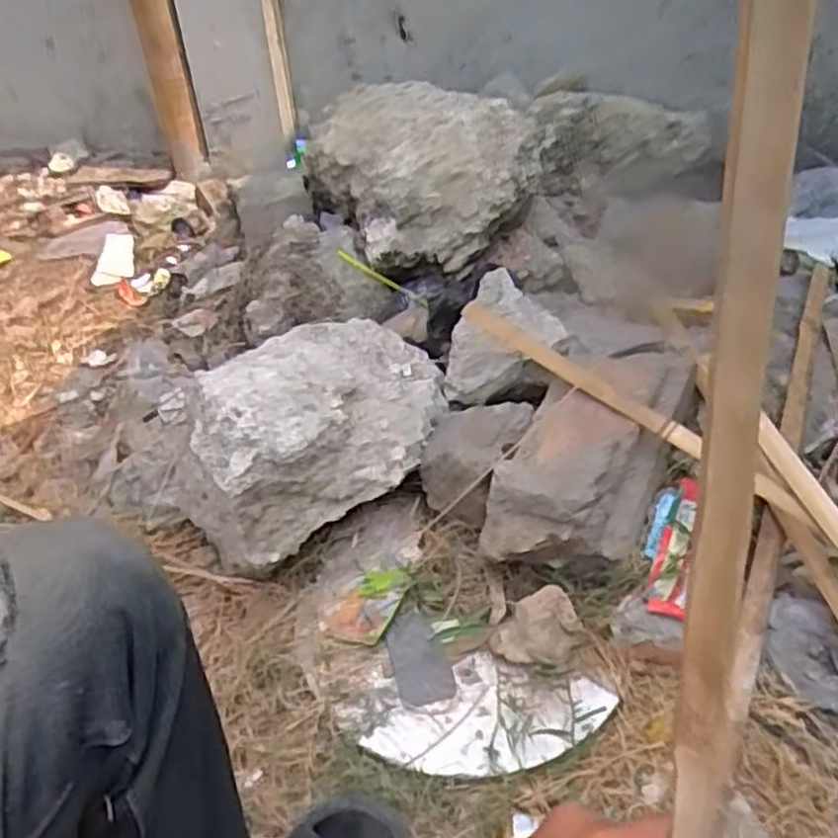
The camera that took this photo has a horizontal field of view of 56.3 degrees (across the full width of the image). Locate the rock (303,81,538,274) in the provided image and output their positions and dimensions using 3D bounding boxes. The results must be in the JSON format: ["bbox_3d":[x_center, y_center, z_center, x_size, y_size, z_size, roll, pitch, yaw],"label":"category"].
[{"bbox_3d":[-0.017,-0.429,1.302,0.290,0.174,0.423,-27,46,-22],"label":"rock"}]

